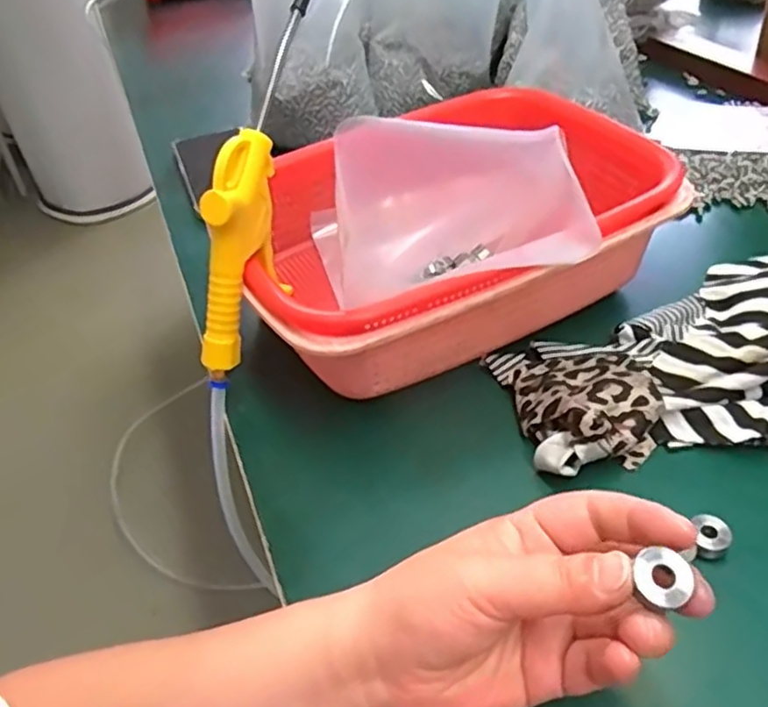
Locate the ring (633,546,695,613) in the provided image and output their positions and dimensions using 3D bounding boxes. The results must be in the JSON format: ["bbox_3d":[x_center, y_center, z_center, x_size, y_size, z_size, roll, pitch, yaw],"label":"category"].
[{"bbox_3d":[0.093,0.074,0.225,0.016,0.004,0.018,32,74,20],"label":"ring"}]

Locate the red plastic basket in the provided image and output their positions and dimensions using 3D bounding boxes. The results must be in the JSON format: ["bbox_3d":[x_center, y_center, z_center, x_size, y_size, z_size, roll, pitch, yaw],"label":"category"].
[{"bbox_3d":[0.039,-0.084,0.468,0.273,0.087,0.200,-21,44,-14],"label":"red plastic basket"}]

